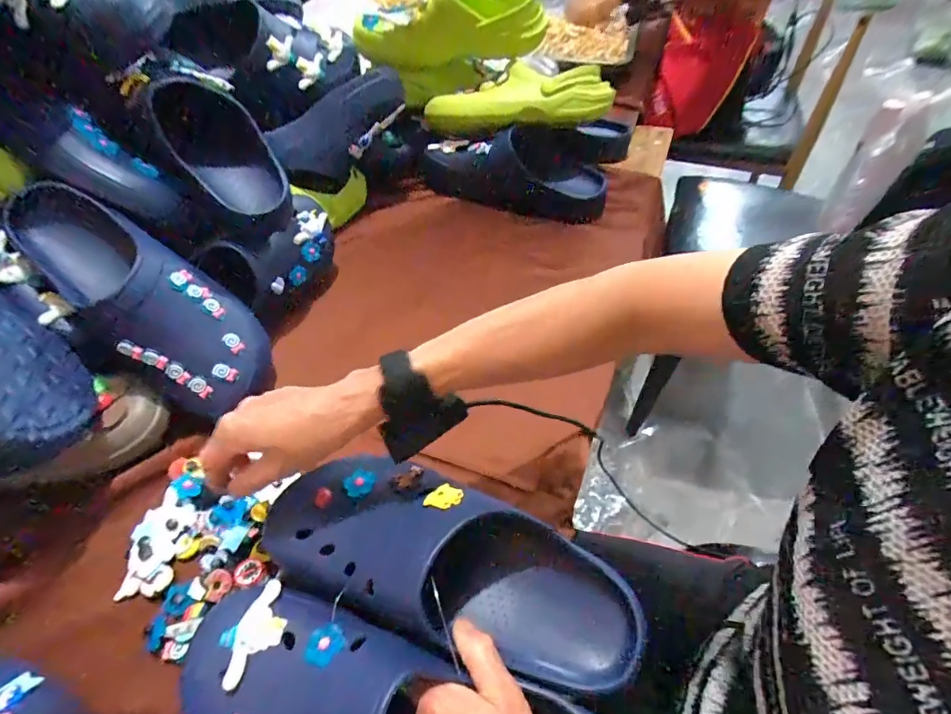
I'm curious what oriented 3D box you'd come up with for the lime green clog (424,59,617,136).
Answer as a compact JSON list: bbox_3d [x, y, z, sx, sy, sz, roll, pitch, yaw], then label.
[{"bbox_3d":[0.065,-0.381,0.707,0.279,0.091,0.087,-9,51,-4],"label":"lime green clog"}]

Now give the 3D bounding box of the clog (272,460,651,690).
[{"bbox_3d":[-0.023,0.151,0.342,0.286,0.082,0.108,16,54,16],"label":"clog"}]

